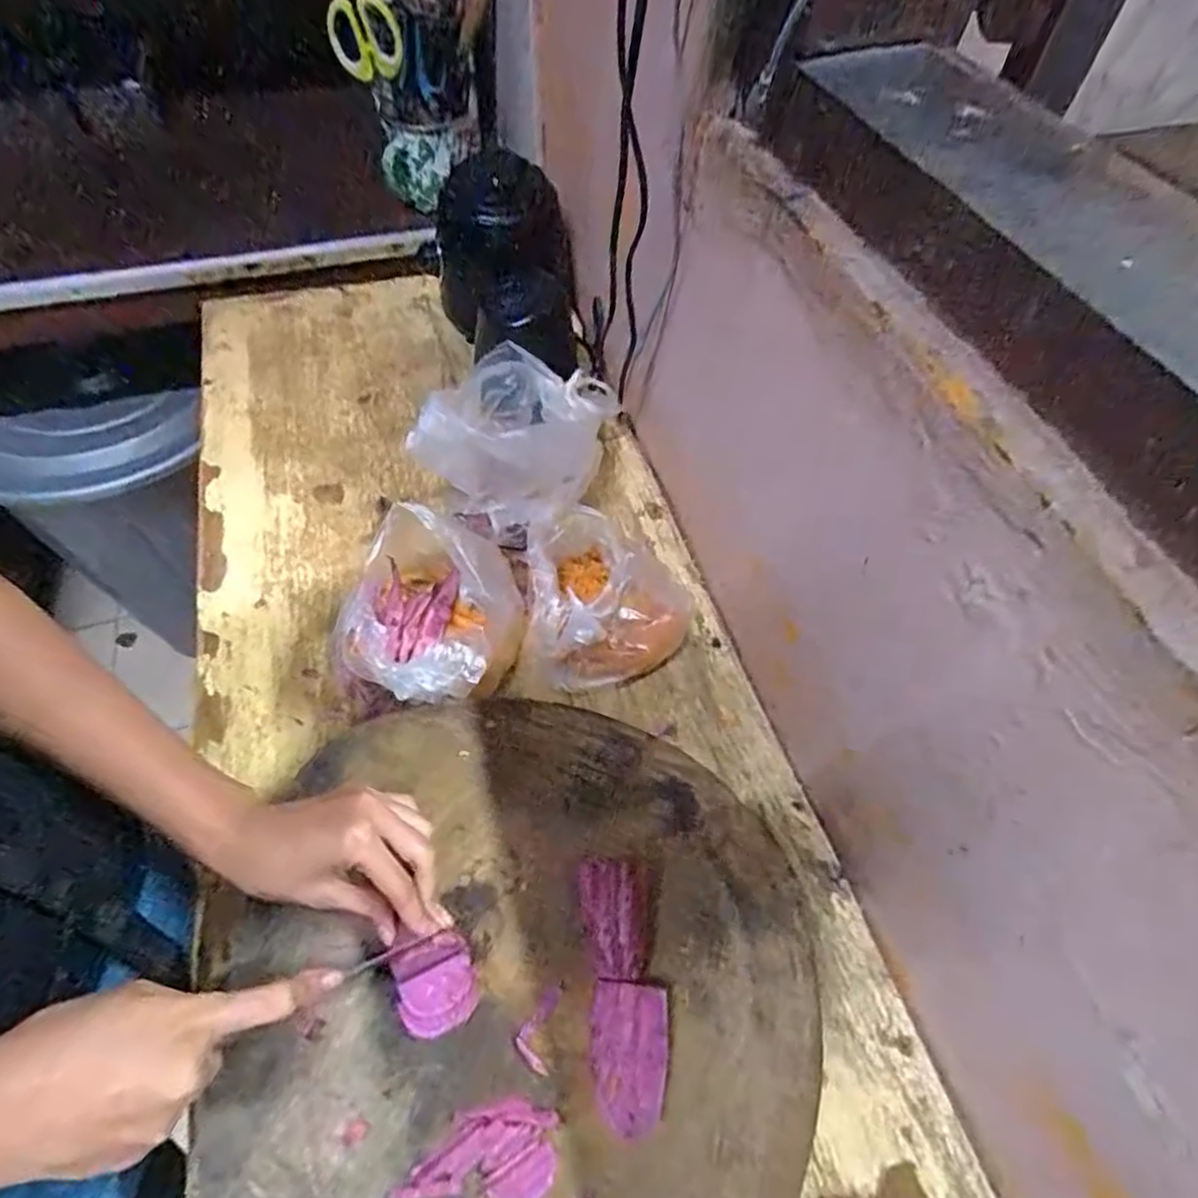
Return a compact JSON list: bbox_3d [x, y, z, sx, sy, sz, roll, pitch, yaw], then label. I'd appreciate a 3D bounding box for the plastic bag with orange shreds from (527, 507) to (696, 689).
[{"bbox_3d":[0.002,-0.001,0.562,0.127,0.083,0.129,-32,65,-21],"label":"plastic bag with orange shreds"}]

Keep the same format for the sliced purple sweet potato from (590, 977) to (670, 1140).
[{"bbox_3d":[0.017,0.250,0.367,0.041,0.025,0.067,3,58,-1],"label":"sliced purple sweet potato"}]

